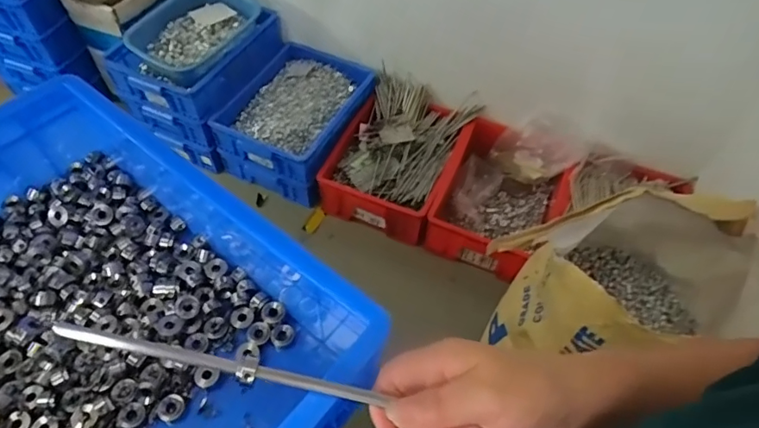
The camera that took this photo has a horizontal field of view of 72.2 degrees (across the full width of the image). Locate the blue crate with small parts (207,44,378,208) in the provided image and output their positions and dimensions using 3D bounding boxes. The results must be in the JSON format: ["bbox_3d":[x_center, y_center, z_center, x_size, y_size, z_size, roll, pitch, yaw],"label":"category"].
[{"bbox_3d":[-0.240,-0.296,1.592,0.358,0.177,0.468,22,56,14],"label":"blue crate with small parts"}]

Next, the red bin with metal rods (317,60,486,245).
[{"bbox_3d":[0.060,-0.196,1.503,0.333,0.184,0.505,21,55,13],"label":"red bin with metal rods"}]

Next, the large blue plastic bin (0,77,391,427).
[{"bbox_3d":[-0.246,0.088,0.397,0.399,0.111,0.300,34,59,21],"label":"large blue plastic bin"}]

